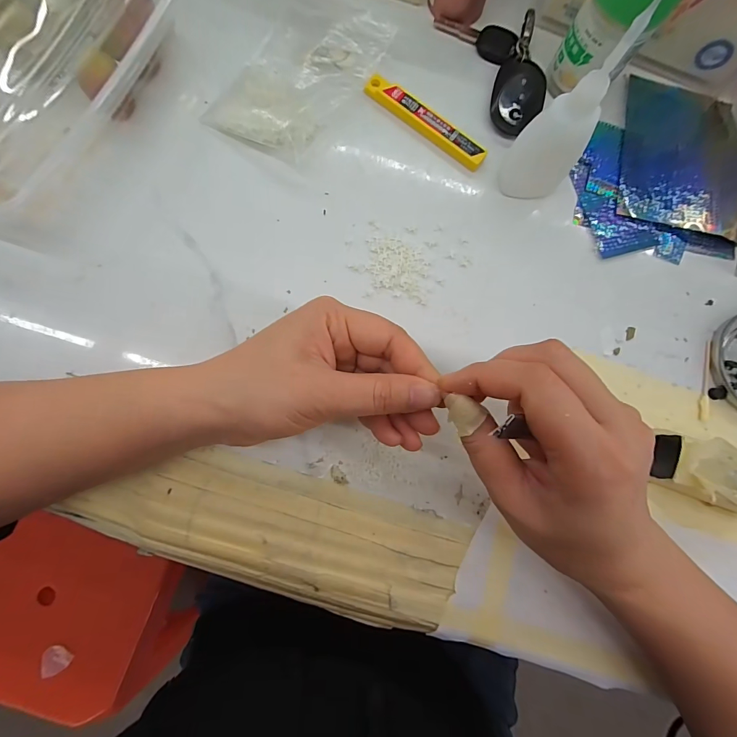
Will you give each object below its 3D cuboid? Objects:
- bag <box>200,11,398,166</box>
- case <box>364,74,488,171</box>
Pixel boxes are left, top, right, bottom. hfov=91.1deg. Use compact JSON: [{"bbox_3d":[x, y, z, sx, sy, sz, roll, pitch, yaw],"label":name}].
[{"bbox_3d":[-0.048,-0.209,0.257,0.083,0.022,0.123,32,81,1],"label":"bag"},{"bbox_3d":[0.042,-0.181,0.266,0.101,0.009,0.017,36,81,2],"label":"case"}]

